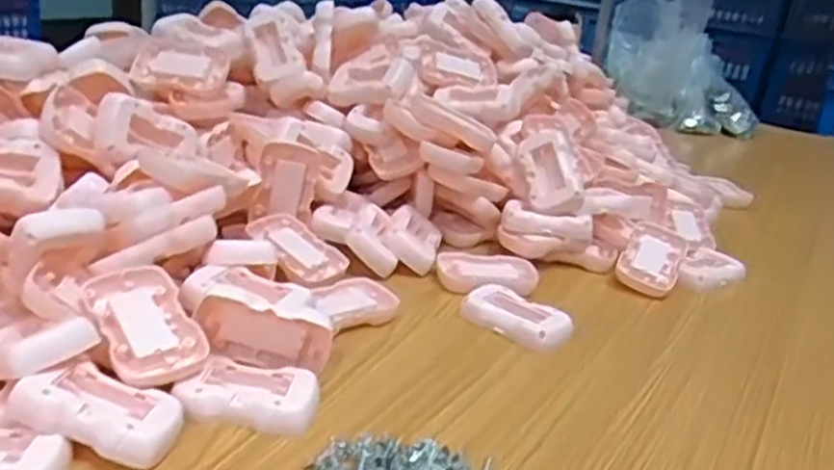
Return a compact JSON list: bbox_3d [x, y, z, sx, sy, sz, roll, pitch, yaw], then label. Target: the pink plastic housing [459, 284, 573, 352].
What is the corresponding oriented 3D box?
[{"bbox_3d":[0.080,0.067,0.598,0.088,0.024,0.041,20,25,31],"label":"pink plastic housing"}]

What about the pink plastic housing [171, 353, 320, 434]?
[{"bbox_3d":[-0.101,0.097,0.465,0.079,0.020,0.049,7,21,0],"label":"pink plastic housing"}]

